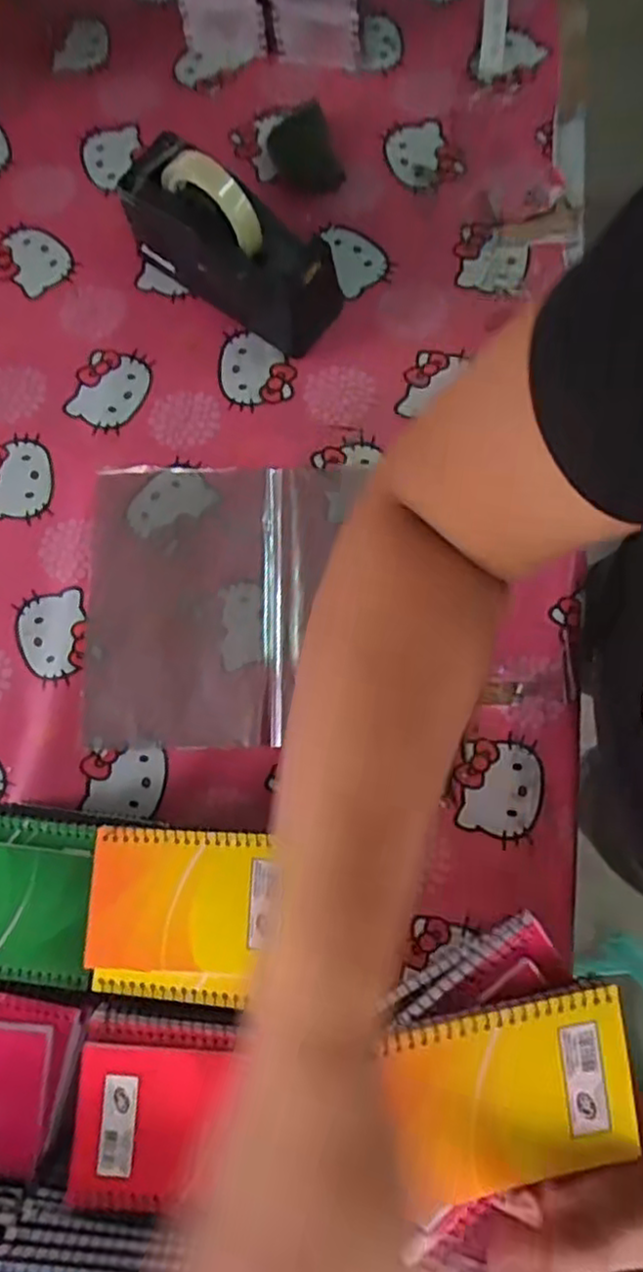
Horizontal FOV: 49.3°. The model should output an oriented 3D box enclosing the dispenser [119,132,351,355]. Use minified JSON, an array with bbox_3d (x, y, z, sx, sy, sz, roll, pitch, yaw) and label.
[{"bbox_3d":[-0.087,-0.362,0.636,0.208,0.128,0.077,31,80,6],"label":"dispenser"}]

